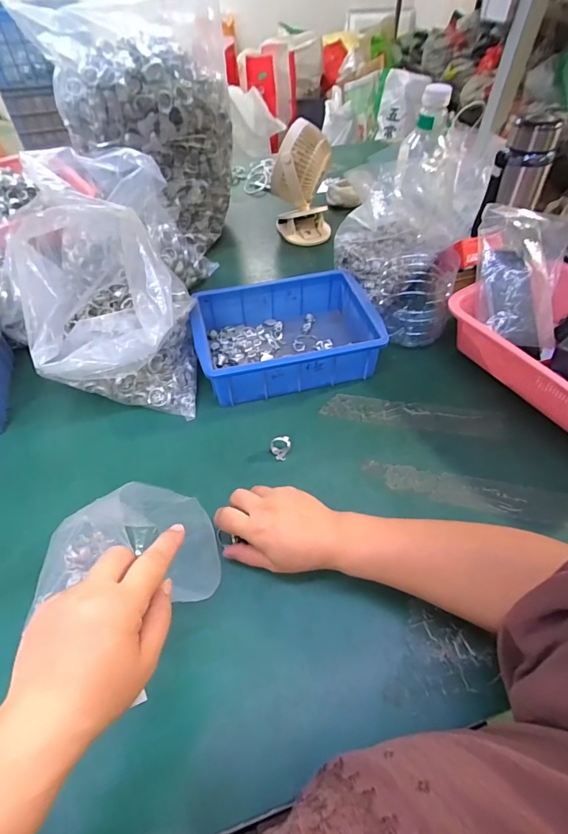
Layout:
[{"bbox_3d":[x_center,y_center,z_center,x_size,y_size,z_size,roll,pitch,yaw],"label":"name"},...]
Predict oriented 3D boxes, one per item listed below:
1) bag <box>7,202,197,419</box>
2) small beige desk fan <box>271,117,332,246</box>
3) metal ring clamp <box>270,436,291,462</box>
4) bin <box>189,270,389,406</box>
[{"bbox_3d":[-0.222,-0.143,0.530,0.194,0.210,0.228,-10,51,-9],"label":"bag"},{"bbox_3d":[0.038,-0.437,0.786,0.112,0.176,0.091,9,51,8],"label":"small beige desk fan"},{"bbox_3d":[-0.004,0.037,0.504,0.024,0.024,0.022,-2,50,-3],"label":"metal ring clamp"},{"bbox_3d":[0.000,-0.117,0.599,0.247,0.081,0.177,-8,51,-8],"label":"bin"}]

